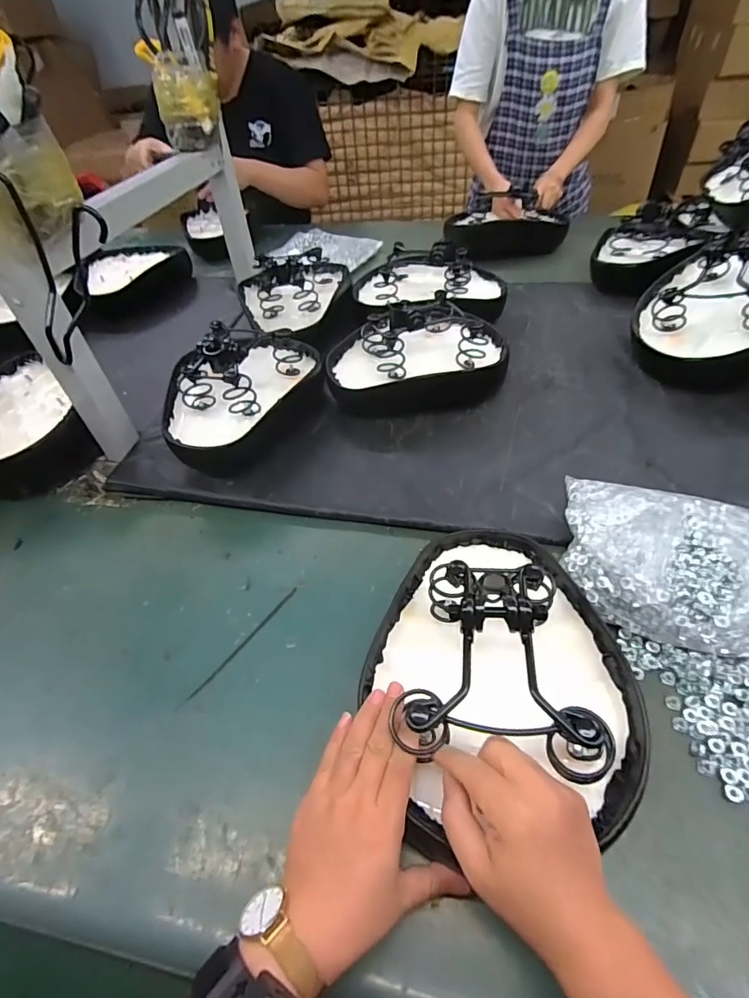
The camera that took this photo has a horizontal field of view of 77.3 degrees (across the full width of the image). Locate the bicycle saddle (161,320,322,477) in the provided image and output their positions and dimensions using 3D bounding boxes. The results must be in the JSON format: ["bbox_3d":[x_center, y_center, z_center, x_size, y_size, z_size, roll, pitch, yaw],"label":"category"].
[{"bbox_3d":[-0.196,-0.168,0.680,0.166,0.116,0.251,21,55,23],"label":"bicycle saddle"}]

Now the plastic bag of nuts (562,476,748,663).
[{"bbox_3d":[0.327,0.063,0.496,0.239,0.053,0.180,17,53,20],"label":"plastic bag of nuts"}]

